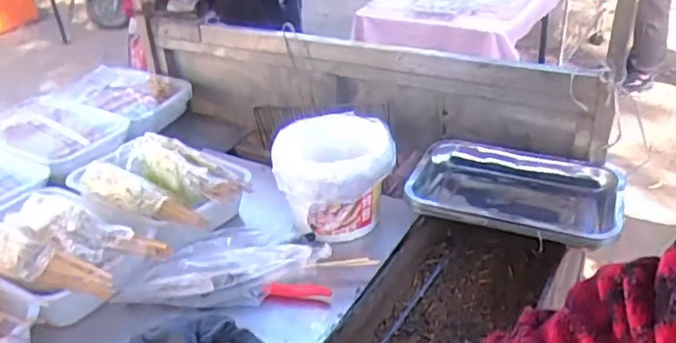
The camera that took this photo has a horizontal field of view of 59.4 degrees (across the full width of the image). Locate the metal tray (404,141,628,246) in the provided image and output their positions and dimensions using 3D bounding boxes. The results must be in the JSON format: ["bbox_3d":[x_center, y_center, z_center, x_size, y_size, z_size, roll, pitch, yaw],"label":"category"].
[{"bbox_3d":[0.261,0.044,0.903,0.299,0.076,0.210,11,34,22],"label":"metal tray"}]

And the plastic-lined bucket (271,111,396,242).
[{"bbox_3d":[-0.003,0.009,0.924,0.178,0.144,0.150,-5,31,-3],"label":"plastic-lined bucket"}]

